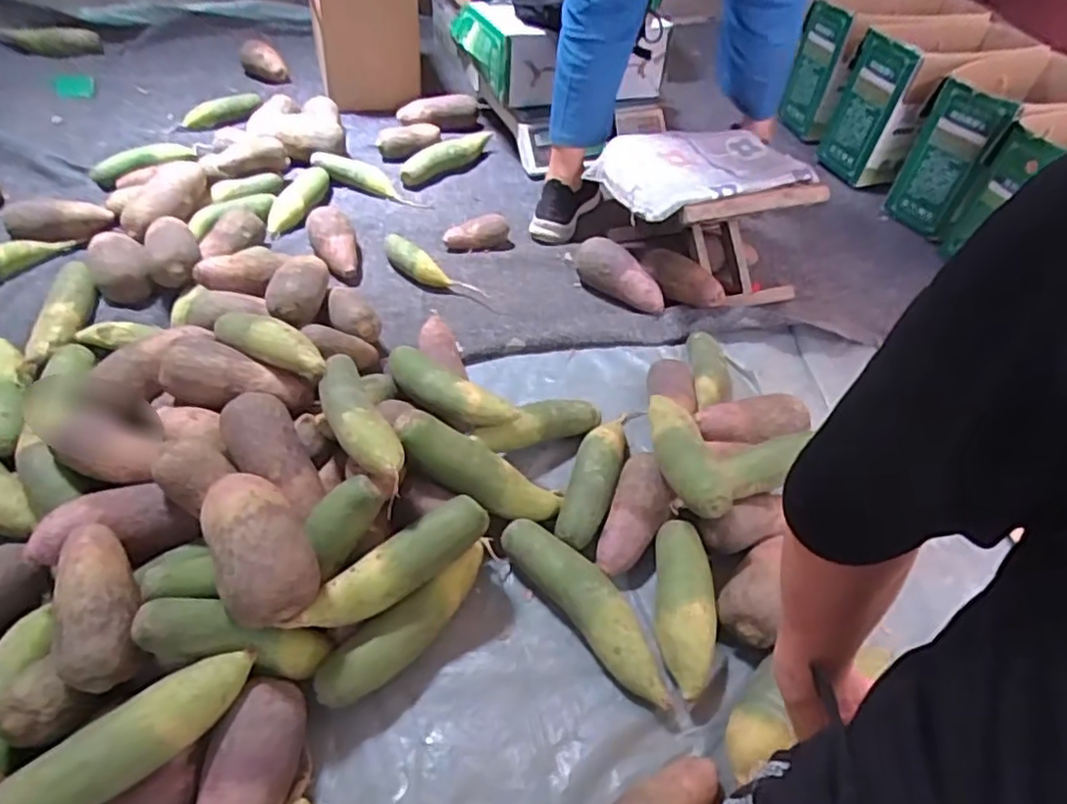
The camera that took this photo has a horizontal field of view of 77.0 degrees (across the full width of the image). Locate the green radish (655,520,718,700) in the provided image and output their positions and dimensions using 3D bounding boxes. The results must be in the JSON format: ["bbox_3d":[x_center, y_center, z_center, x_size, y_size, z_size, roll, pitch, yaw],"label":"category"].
[{"bbox_3d":[0.160,0.210,0.719,0.058,0.050,0.193,7,47,0],"label":"green radish"}]

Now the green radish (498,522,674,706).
[{"bbox_3d":[0.057,0.219,0.719,0.060,0.055,0.236,-31,57,-29],"label":"green radish"}]

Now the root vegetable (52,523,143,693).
[{"bbox_3d":[-0.391,0.173,0.592,0.067,0.054,0.151,-19,52,-22],"label":"root vegetable"}]

